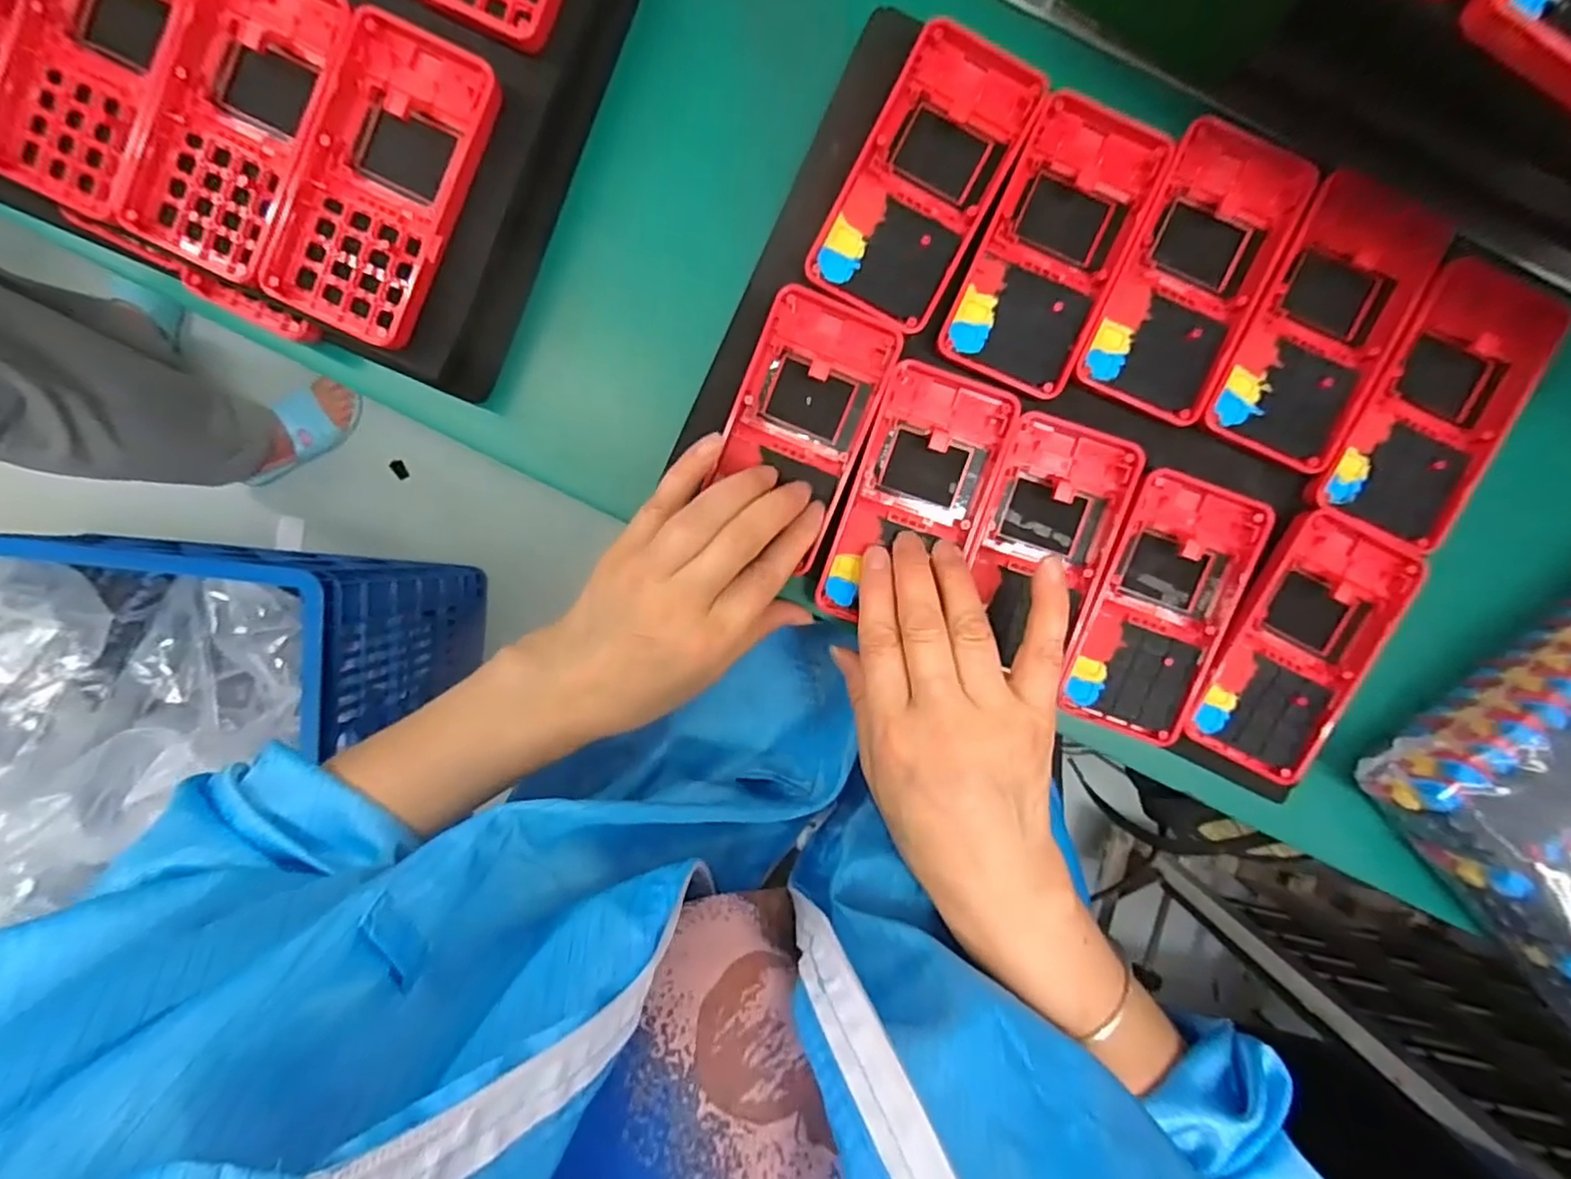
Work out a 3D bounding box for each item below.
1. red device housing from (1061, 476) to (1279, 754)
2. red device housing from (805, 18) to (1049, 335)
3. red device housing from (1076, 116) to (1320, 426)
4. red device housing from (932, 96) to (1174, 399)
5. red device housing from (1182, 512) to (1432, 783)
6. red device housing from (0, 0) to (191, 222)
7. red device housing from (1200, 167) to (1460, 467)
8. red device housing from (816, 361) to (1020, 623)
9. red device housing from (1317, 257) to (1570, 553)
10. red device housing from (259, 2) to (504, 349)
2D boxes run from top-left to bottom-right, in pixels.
[{"bbox_3d":[0.178,0.009,0.317,0.061,0.018,0.124,21,94,-1],"label":"red device housing"},{"bbox_3d":[0.062,-0.184,0.302,0.062,0.014,0.123,28,94,-2],"label":"red device housing"},{"bbox_3d":[0.184,-0.142,0.300,0.062,0.011,0.124,22,94,-2],"label":"red device housing"},{"bbox_3d":[0.121,-0.154,0.303,0.063,0.014,0.122,24,94,-2],"label":"red device housing"},{"bbox_3d":[0.242,0.026,0.315,0.064,0.012,0.123,24,94,-2],"label":"red device housing"},{"bbox_3d":[-0.286,-0.224,0.278,0.070,0.019,0.125,25,94,-2],"label":"red device housing"},{"bbox_3d":[0.243,-0.119,0.300,0.062,0.011,0.124,24,94,-2],"label":"red device housing"},{"bbox_3d":[0.061,-0.041,0.313,0.060,0.016,0.120,18,94,-4],"label":"red device housing"},{"bbox_3d":[0.298,-0.085,0.303,0.065,0.012,0.128,24,94,-2],"label":"red device housing"},{"bbox_3d":[-0.170,-0.171,0.281,0.066,0.014,0.124,26,94,-2],"label":"red device housing"}]

